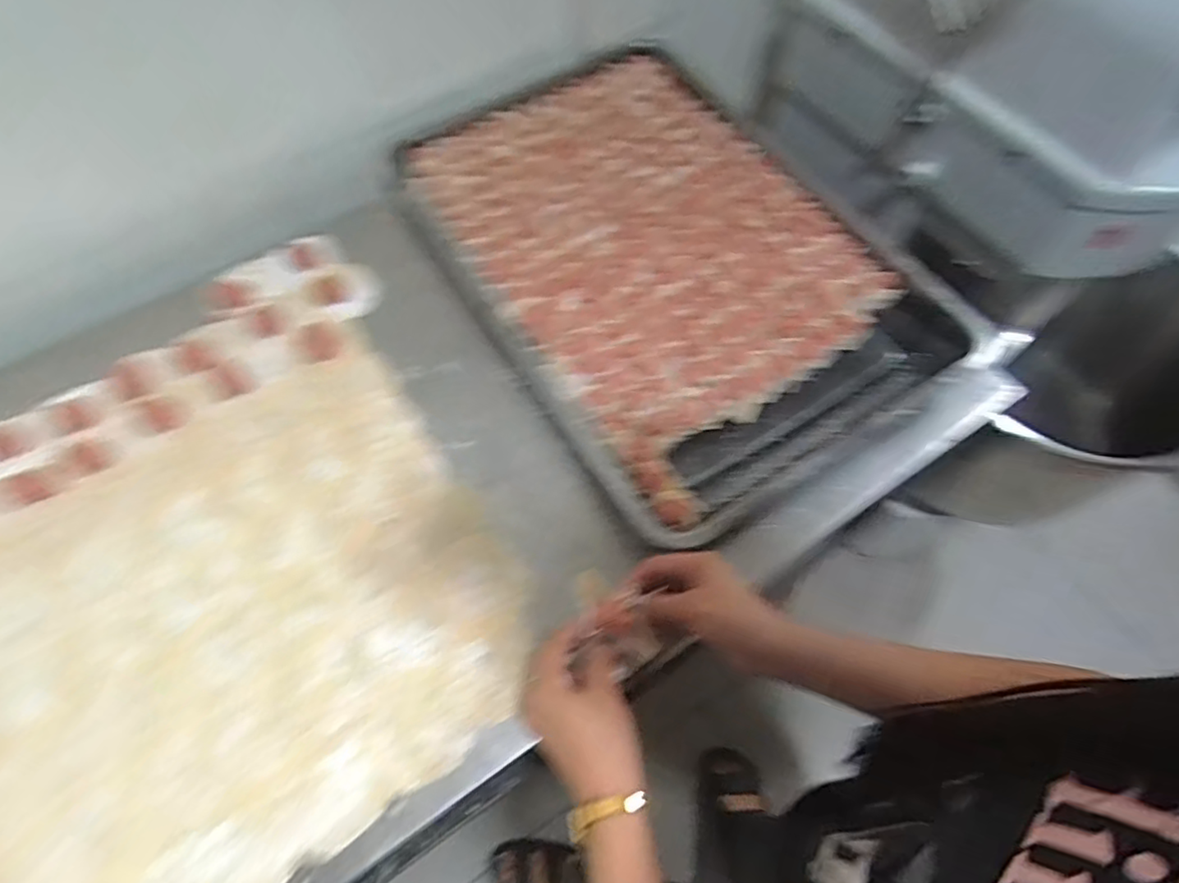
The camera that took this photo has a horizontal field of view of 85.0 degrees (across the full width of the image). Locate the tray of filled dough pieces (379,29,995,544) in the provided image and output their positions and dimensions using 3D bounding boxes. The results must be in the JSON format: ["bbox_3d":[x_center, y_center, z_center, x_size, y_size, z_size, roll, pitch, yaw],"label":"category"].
[{"bbox_3d":[0.068,-0.206,0.687,0.389,0.039,0.572,-30,68,-12],"label":"tray of filled dough pieces"}]

